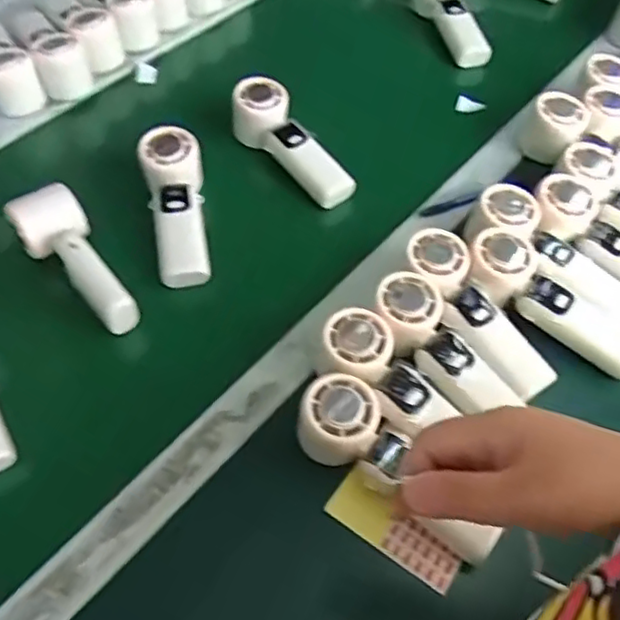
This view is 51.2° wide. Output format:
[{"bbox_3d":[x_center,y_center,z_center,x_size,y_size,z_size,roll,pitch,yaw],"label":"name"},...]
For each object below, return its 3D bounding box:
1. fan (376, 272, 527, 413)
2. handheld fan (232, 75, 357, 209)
[{"bbox_3d":[0.106,0.030,0.533,0.053,0.031,0.133,-34,77,-22],"label":"fan"},{"bbox_3d":[-0.017,-0.176,0.674,0.052,0.051,0.164,-33,62,-22],"label":"handheld fan"}]

